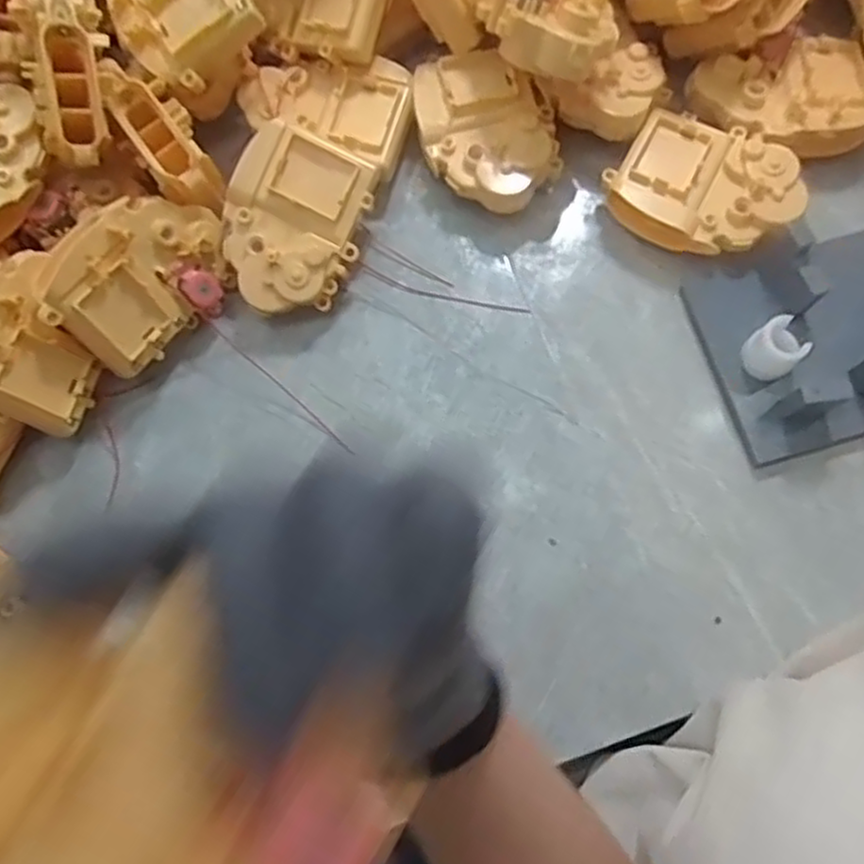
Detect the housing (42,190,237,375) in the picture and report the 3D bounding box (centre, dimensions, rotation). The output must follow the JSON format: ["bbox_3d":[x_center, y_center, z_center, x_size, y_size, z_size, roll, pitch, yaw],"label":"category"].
[{"bbox_3d":[-0.153,-0.081,0.391,0.096,0.023,0.075,-43,122,-28],"label":"housing"}]

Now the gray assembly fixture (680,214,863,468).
[{"bbox_3d":[0.225,-0.059,0.381,0.143,0.046,0.116,-14,75,-1],"label":"gray assembly fixture"}]

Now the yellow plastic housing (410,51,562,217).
[{"bbox_3d":[0.032,-0.171,0.430,0.076,0.041,0.094,-11,75,0],"label":"yellow plastic housing"}]

